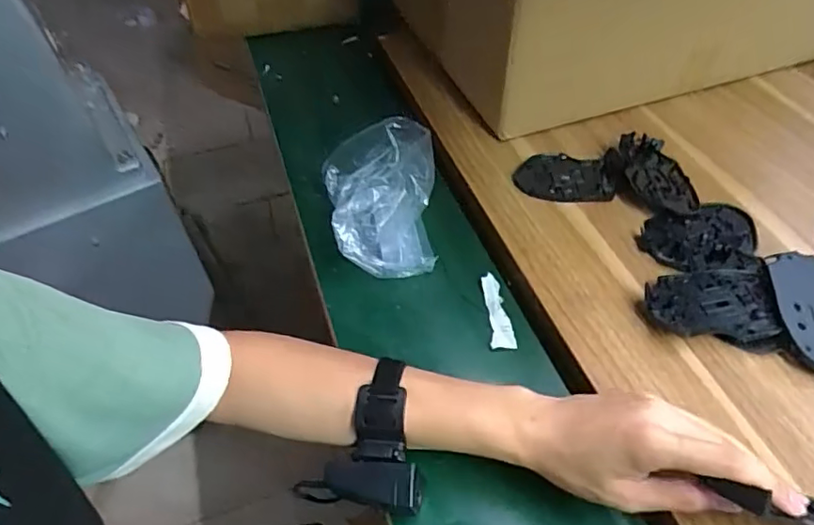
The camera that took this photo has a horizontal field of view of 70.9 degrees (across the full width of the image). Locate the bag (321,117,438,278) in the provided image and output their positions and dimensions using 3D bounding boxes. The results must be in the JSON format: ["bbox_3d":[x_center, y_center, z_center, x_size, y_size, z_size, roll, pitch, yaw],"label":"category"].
[{"bbox_3d":[-0.025,-0.066,0.583,0.115,0.064,0.161,-6,51,-5],"label":"bag"}]

